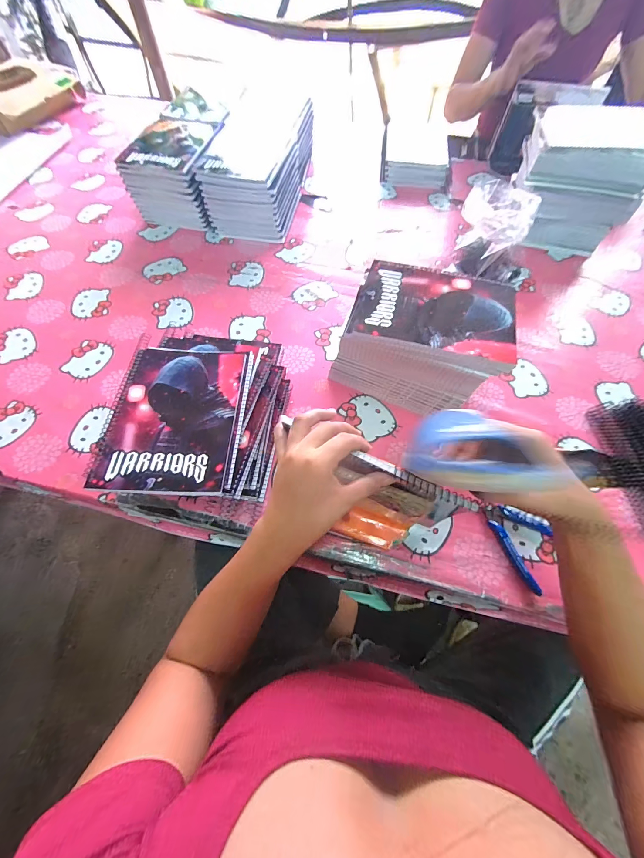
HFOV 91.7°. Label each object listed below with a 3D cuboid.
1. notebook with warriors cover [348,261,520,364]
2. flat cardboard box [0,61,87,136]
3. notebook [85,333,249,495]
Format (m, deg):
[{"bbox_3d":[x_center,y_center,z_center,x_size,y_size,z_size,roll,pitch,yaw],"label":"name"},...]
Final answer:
[{"bbox_3d":[0.148,-0.159,0.411,0.205,0.008,0.141,13,64,7],"label":"notebook with warriors cover"},{"bbox_3d":[-0.918,-0.975,0.915,0.280,0.086,0.311,18,65,9],"label":"flat cardboard box"},{"bbox_3d":[-0.183,-0.022,0.390,0.151,0.014,0.205,2,63,1],"label":"notebook"}]

